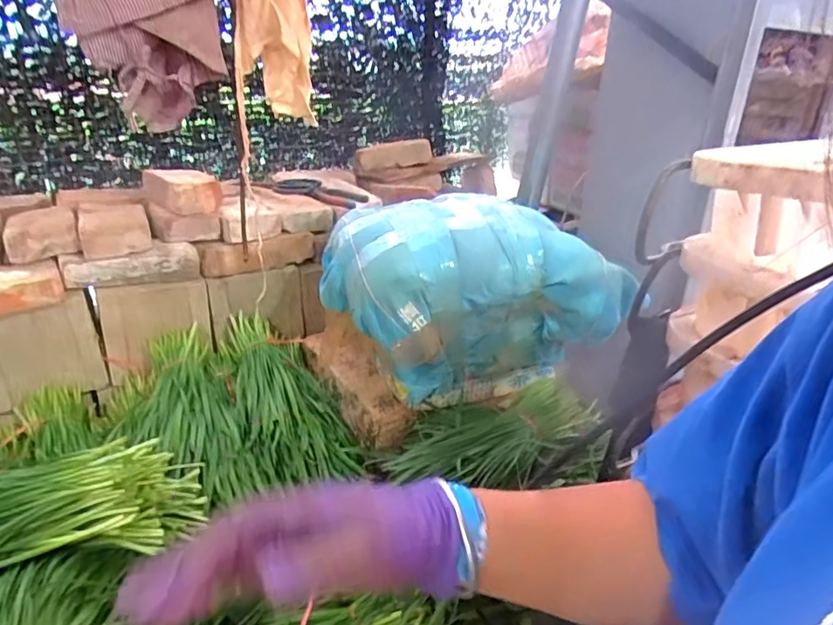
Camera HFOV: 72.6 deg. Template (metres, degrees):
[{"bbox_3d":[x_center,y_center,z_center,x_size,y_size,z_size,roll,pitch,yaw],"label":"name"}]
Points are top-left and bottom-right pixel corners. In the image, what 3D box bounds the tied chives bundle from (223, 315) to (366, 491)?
[{"bbox_3d":[-0.241,0.148,1.038,0.187,0.111,0.425,-10,27,-23],"label":"tied chives bundle"}]

